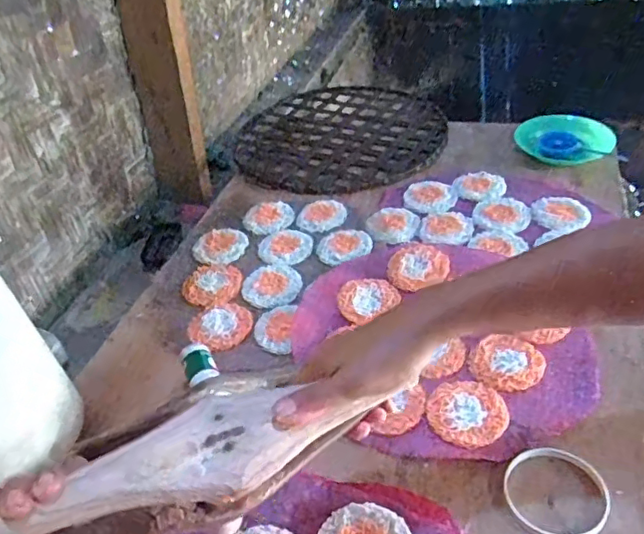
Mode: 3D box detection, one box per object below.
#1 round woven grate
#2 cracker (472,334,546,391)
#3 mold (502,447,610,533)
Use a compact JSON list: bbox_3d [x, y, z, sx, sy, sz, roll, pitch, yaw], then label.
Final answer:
[{"bbox_3d":[0.034,-0.265,1.129,0.393,0.016,0.416,-5,38,4],"label":"round woven grate"},{"bbox_3d":[0.209,0.106,0.649,0.073,0.013,0.067,-5,38,4],"label":"cracker"},{"bbox_3d":[0.214,0.204,0.528,0.095,0.007,0.088,-5,38,4],"label":"mold"}]

